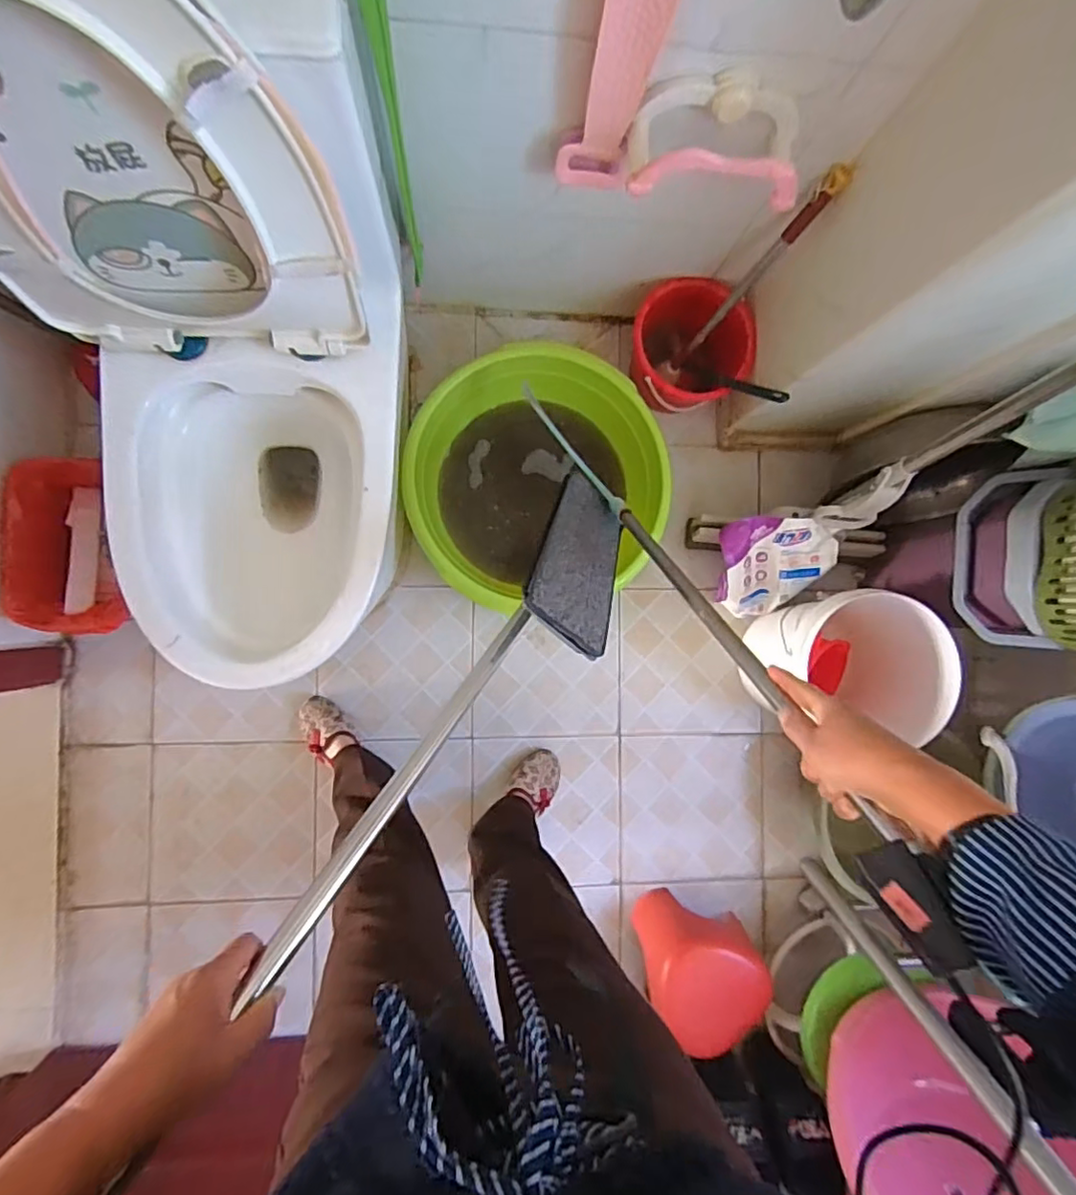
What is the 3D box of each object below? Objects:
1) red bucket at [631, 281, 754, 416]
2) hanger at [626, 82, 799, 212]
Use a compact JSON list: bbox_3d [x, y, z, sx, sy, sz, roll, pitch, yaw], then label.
[{"bbox_3d":[0.277,-0.466,1.164,0.219,0.201,0.216,0,89,-6],"label":"red bucket"},{"bbox_3d":[0.221,-0.547,0.735,0.212,0.087,0.100,-2,89,-6],"label":"hanger"}]

